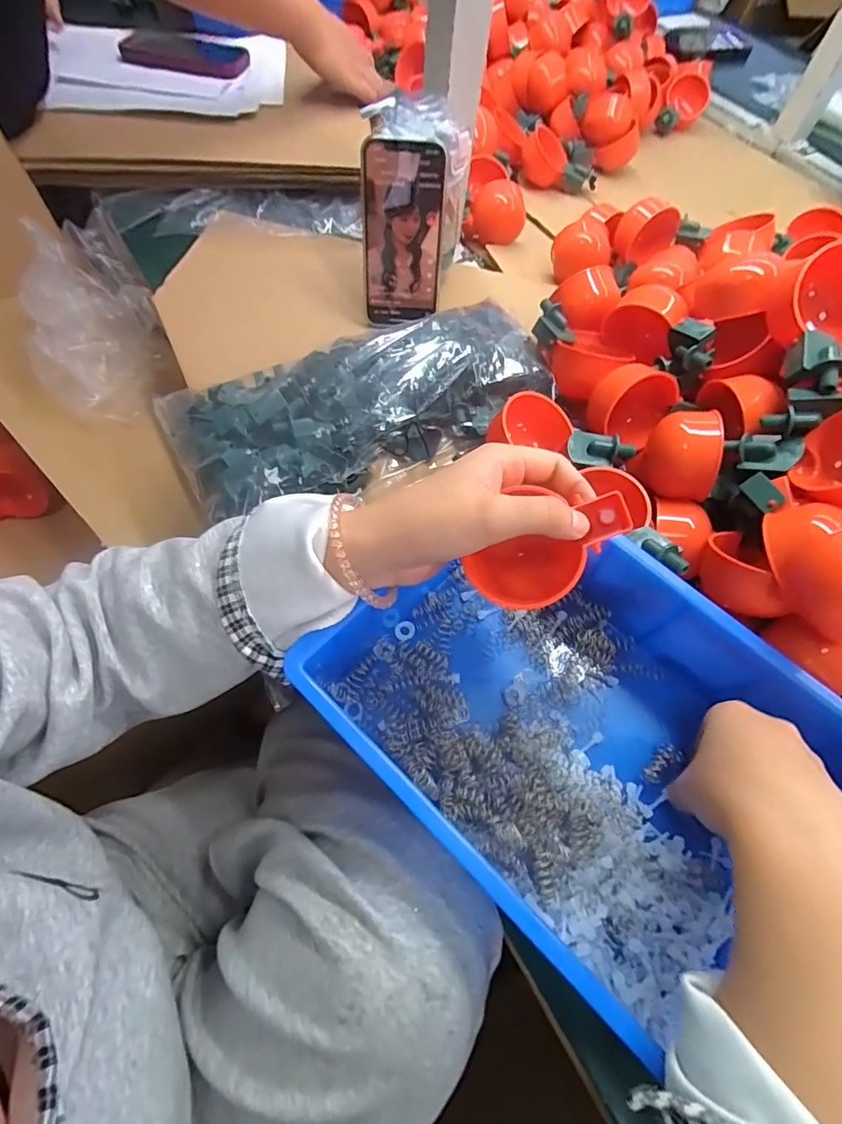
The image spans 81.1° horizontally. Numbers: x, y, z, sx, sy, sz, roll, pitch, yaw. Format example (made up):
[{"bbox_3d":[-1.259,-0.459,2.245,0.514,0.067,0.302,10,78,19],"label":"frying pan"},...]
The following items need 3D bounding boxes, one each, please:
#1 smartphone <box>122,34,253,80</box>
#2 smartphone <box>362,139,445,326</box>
[{"bbox_3d":[-0.313,-0.669,0.644,0.159,0.013,0.076,9,63,1],"label":"smartphone"},{"bbox_3d":[-0.016,-0.292,0.448,0.070,0.139,0.014,1,42,-4],"label":"smartphone"}]

